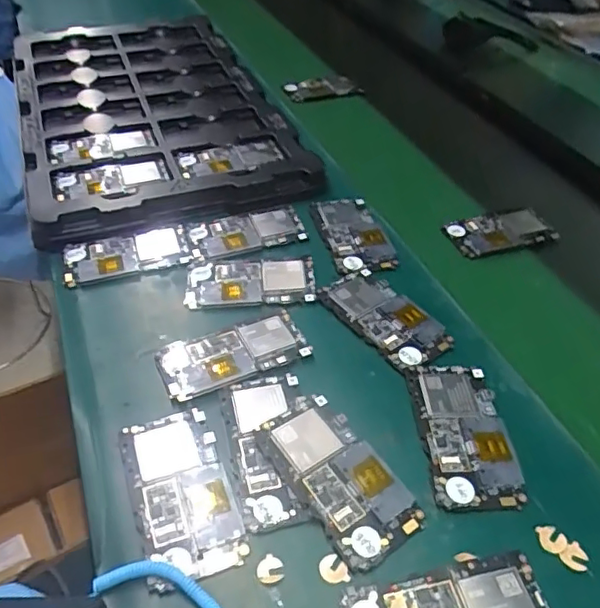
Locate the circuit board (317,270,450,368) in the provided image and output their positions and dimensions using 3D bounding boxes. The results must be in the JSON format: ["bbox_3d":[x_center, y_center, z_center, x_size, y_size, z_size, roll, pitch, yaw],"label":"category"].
[{"bbox_3d":[0.081,0.010,0.535,0.069,0.005,0.125,-24,50,-26],"label":"circuit board"}]

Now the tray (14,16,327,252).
[{"bbox_3d":[-0.227,-0.306,0.836,0.343,0.033,0.617,-13,46,-17],"label":"tray"}]

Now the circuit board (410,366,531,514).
[{"bbox_3d":[0.129,0.099,0.444,0.068,0.004,0.127,0,43,-4],"label":"circuit board"}]

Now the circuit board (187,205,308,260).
[{"bbox_3d":[-0.055,-0.079,0.622,0.130,0.008,0.060,-13,46,-17],"label":"circuit board"}]

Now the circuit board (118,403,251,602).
[{"bbox_3d":[-0.084,0.131,0.401,0.066,0.006,0.123,-13,46,-17],"label":"circuit board"}]

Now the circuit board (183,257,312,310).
[{"bbox_3d":[-0.050,-0.023,0.564,0.125,0.007,0.065,-2,43,-6],"label":"circuit board"}]

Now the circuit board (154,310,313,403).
[{"bbox_3d":[-0.057,0.041,0.493,0.127,0.007,0.065,-17,47,-21],"label":"circuit board"}]

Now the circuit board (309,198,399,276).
[{"bbox_3d":[0.059,-0.078,0.626,0.068,0.007,0.134,-7,44,-11],"label":"circuit board"}]

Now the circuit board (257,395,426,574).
[{"bbox_3d":[0.028,0.122,0.410,0.064,0.009,0.126,-24,50,-26],"label":"circuit board"}]

